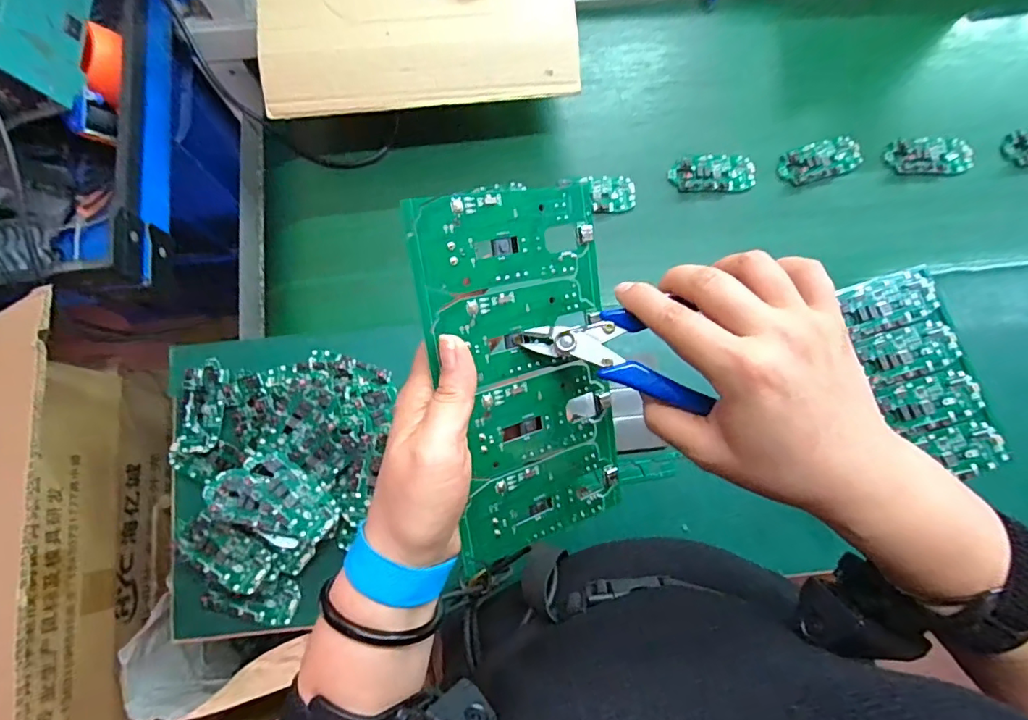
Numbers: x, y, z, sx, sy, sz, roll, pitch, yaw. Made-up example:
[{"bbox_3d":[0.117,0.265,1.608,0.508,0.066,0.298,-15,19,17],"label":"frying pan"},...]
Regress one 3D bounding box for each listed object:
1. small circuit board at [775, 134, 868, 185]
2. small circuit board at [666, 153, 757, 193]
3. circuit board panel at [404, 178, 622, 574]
[{"bbox_3d":[0.371,-0.242,0.626,0.099,0.012,0.046,-16,84,-1],"label":"small circuit board"},{"bbox_3d":[0.236,-0.224,0.616,0.097,0.015,0.047,-3,82,-1],"label":"small circuit board"},{"bbox_3d":[0.008,0.008,0.277,0.104,0.004,0.190,-15,104,-28],"label":"circuit board panel"}]

